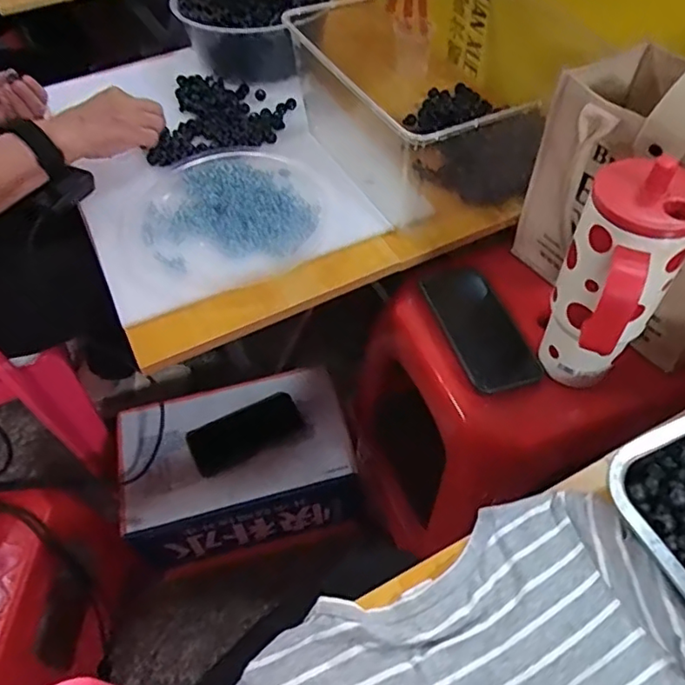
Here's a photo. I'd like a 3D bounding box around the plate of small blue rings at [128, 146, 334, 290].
[{"bbox_3d":[-0.133,-0.156,0.689,0.221,0.026,0.218,-1,53,2],"label":"plate of small blue rings"}]

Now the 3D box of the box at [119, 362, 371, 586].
[{"bbox_3d":[-0.155,0.195,0.913,0.321,0.174,0.208,-15,54,-9],"label":"box"}]

